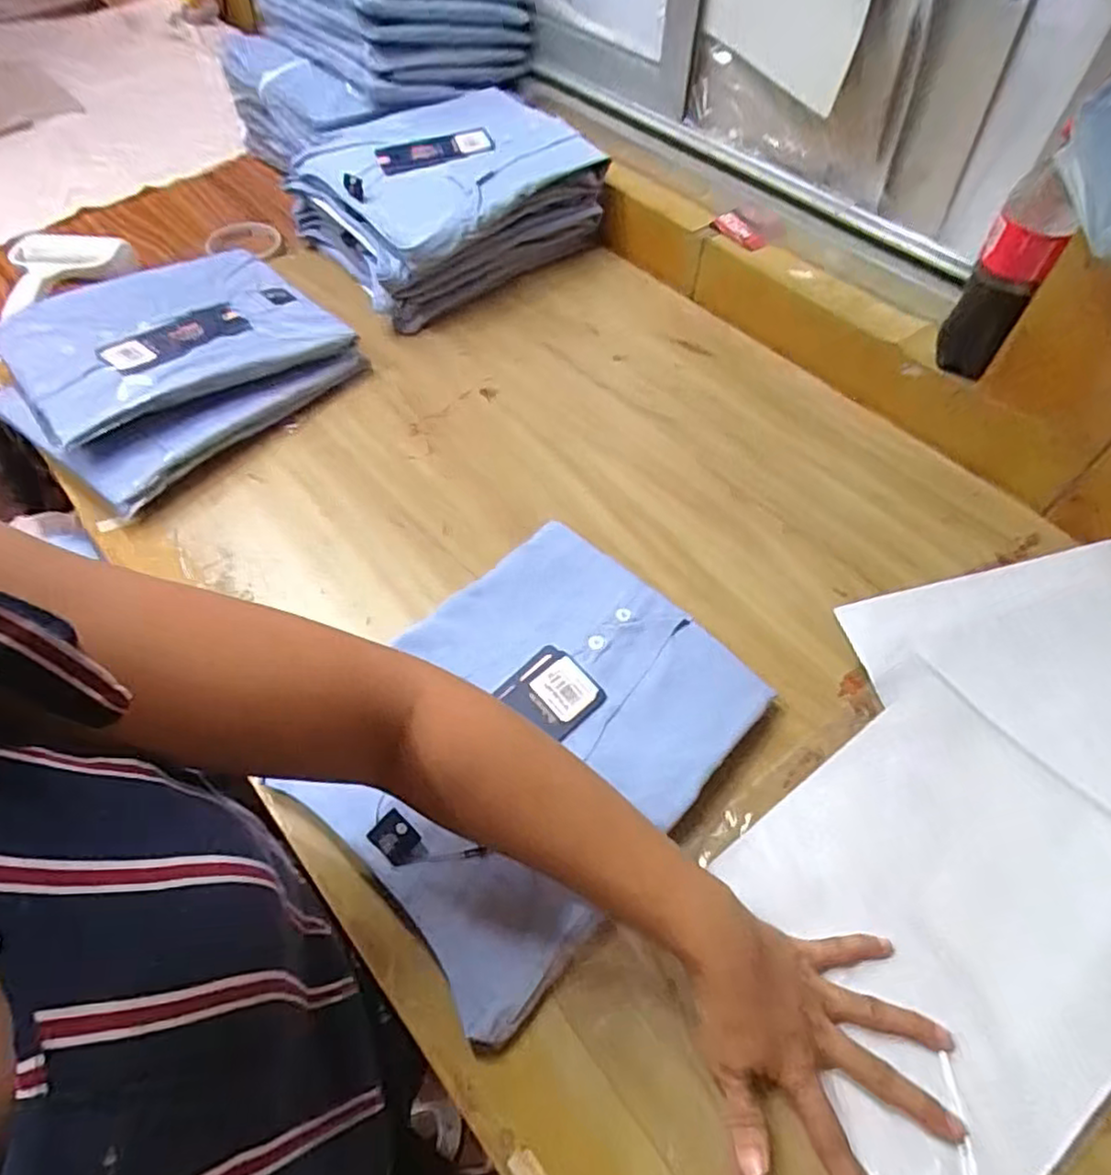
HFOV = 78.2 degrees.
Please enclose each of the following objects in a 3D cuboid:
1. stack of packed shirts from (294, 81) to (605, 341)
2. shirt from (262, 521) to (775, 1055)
[{"bbox_3d":[-0.120,-0.419,0.741,0.273,0.131,0.225,-36,62,-23],"label":"stack of packed shirts"},{"bbox_3d":[-0.014,0.096,0.442,0.201,0.053,0.266,36,65,23],"label":"shirt"}]

